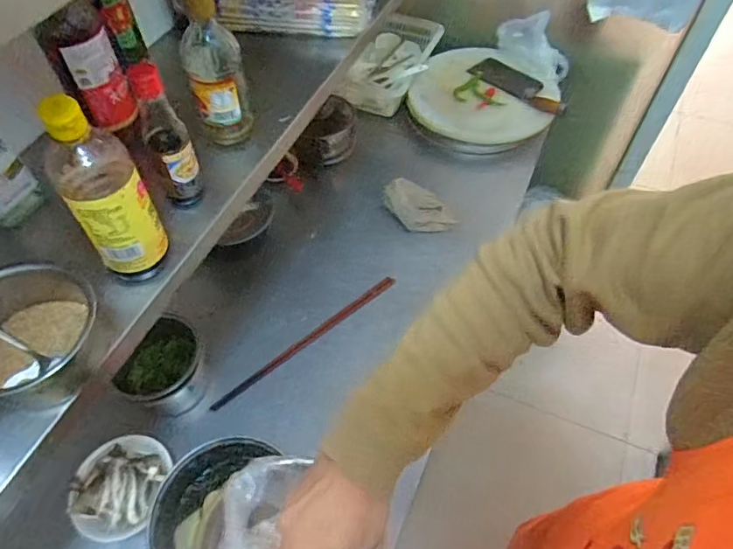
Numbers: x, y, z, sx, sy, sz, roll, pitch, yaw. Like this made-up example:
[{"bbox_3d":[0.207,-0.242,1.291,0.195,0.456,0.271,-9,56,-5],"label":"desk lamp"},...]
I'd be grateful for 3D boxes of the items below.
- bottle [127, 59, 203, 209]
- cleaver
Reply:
[{"bbox_3d":[-0.217,-0.138,0.573,0.045,0.146,0.040,-17,56,-11],"label":"bottle"},{"bbox_3d":[0.404,-0.489,1.332,0.278,0.036,0.120,35,62,23],"label":"cleaver"}]

